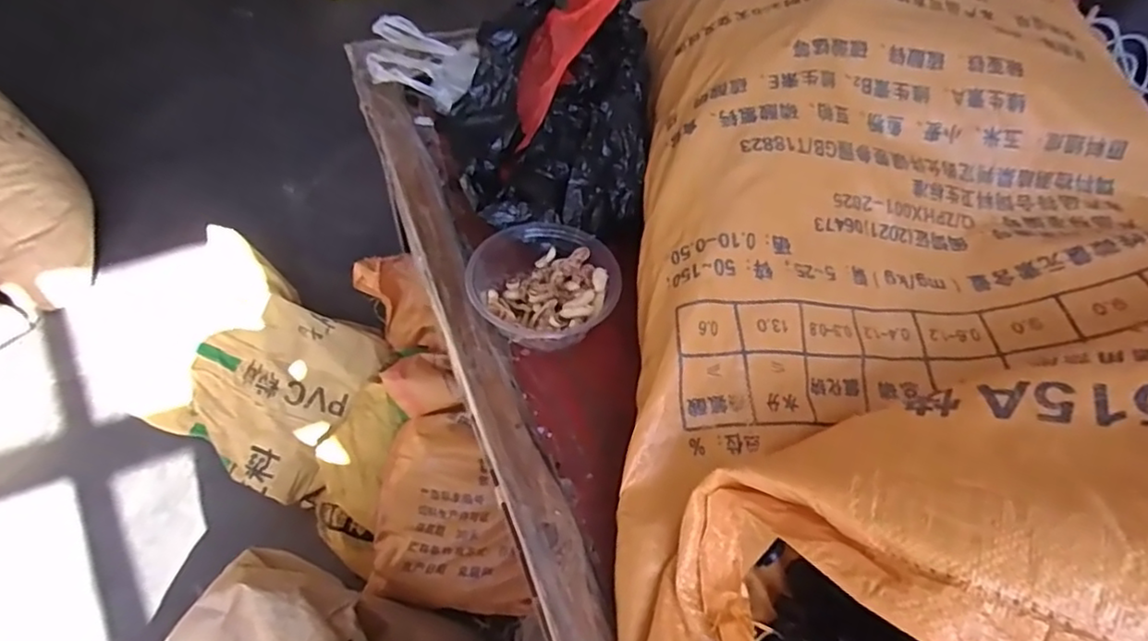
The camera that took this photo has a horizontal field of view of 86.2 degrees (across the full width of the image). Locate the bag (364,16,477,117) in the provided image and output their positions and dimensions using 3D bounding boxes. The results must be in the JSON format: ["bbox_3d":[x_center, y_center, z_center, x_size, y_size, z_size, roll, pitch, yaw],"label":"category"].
[{"bbox_3d":[-0.179,-0.309,0.736,0.123,0.064,0.106,7,51,3],"label":"bag"}]

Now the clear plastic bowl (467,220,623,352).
[{"bbox_3d":[-0.028,-0.031,0.573,0.132,0.050,0.119,-6,52,-8],"label":"clear plastic bowl"}]

